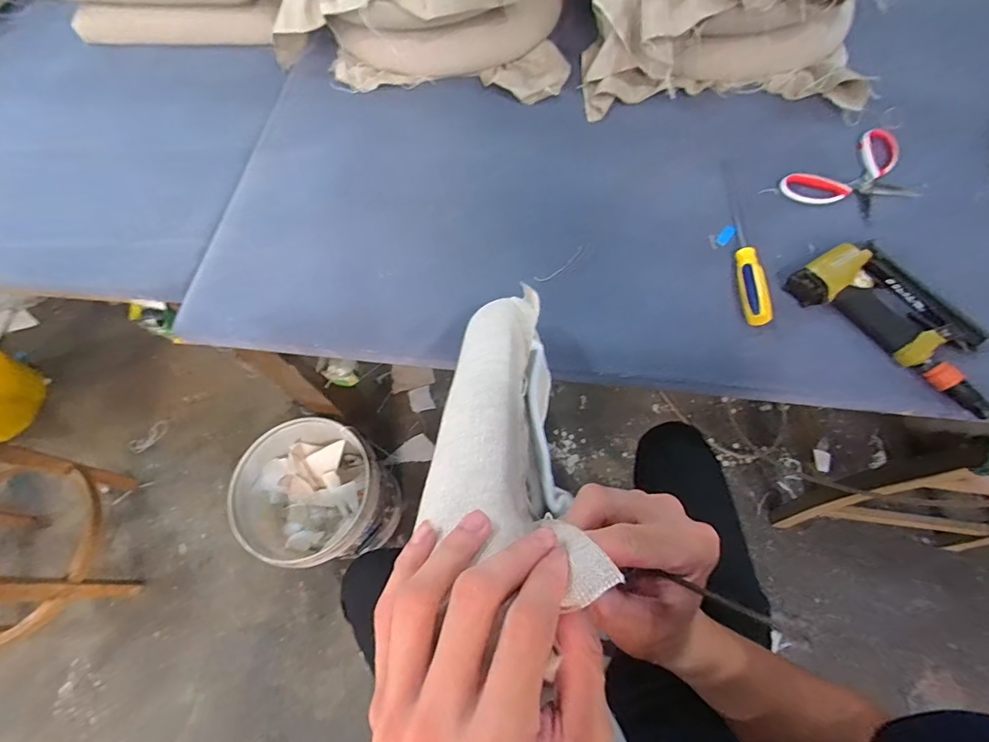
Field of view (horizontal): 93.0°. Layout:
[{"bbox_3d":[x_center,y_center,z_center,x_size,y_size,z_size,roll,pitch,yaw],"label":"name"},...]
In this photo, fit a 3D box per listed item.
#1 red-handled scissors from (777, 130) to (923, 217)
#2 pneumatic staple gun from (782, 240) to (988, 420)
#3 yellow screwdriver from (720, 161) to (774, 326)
[{"bbox_3d":[0.540,-0.281,0.696,0.206,0.030,0.125,-31,68,-10],"label":"red-handled scissors"},{"bbox_3d":[0.506,-0.062,0.588,0.115,0.056,0.252,-39,69,-13],"label":"pneumatic staple gun"},{"bbox_3d":[0.349,-0.181,0.657,0.031,0.035,0.268,3,66,4],"label":"yellow screwdriver"}]

